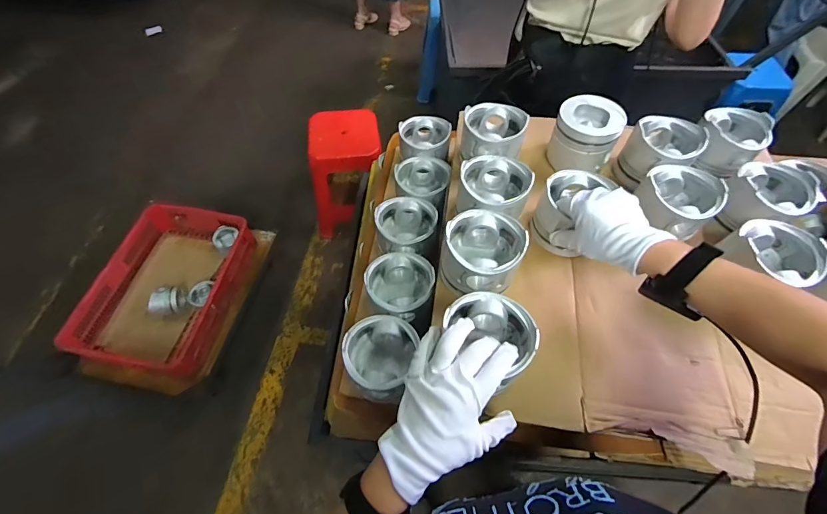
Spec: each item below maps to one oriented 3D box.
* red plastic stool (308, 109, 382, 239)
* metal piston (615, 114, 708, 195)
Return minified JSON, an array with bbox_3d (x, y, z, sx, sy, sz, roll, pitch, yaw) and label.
[{"bbox_3d":[-0.296,-0.367,1.730,0.315,0.457,0.374,-6,59,-5],"label":"red plastic stool"},{"bbox_3d":[0.404,-0.175,0.641,0.101,0.087,0.096,0,59,-1],"label":"metal piston"}]

